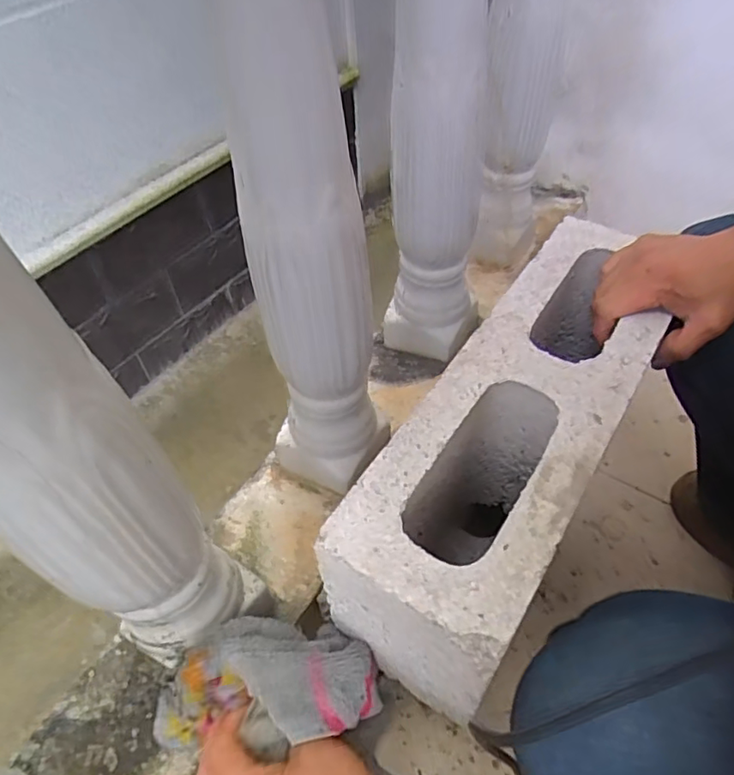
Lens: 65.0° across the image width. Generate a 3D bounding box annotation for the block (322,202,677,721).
[{"bbox_3d":[0.127,0.060,0.480,0.115,0.199,0.366,25,55,24],"label":"block"}]

